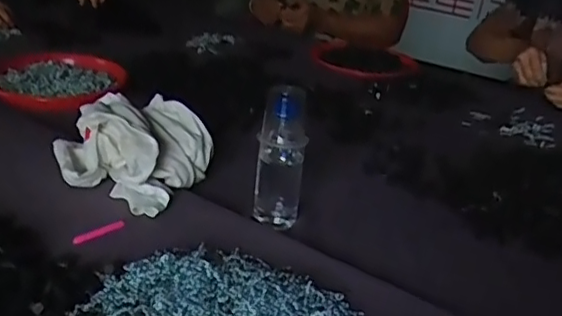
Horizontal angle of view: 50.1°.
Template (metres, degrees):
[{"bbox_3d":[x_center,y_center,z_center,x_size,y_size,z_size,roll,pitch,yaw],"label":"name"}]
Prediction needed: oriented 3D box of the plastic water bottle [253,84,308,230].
[{"bbox_3d":[0.001,-0.004,0.768,0.061,0.166,0.059,7,26,0],"label":"plastic water bottle"}]

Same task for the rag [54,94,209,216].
[{"bbox_3d":[-0.205,-0.020,0.822,0.194,0.094,0.184,17,28,19],"label":"rag"}]

